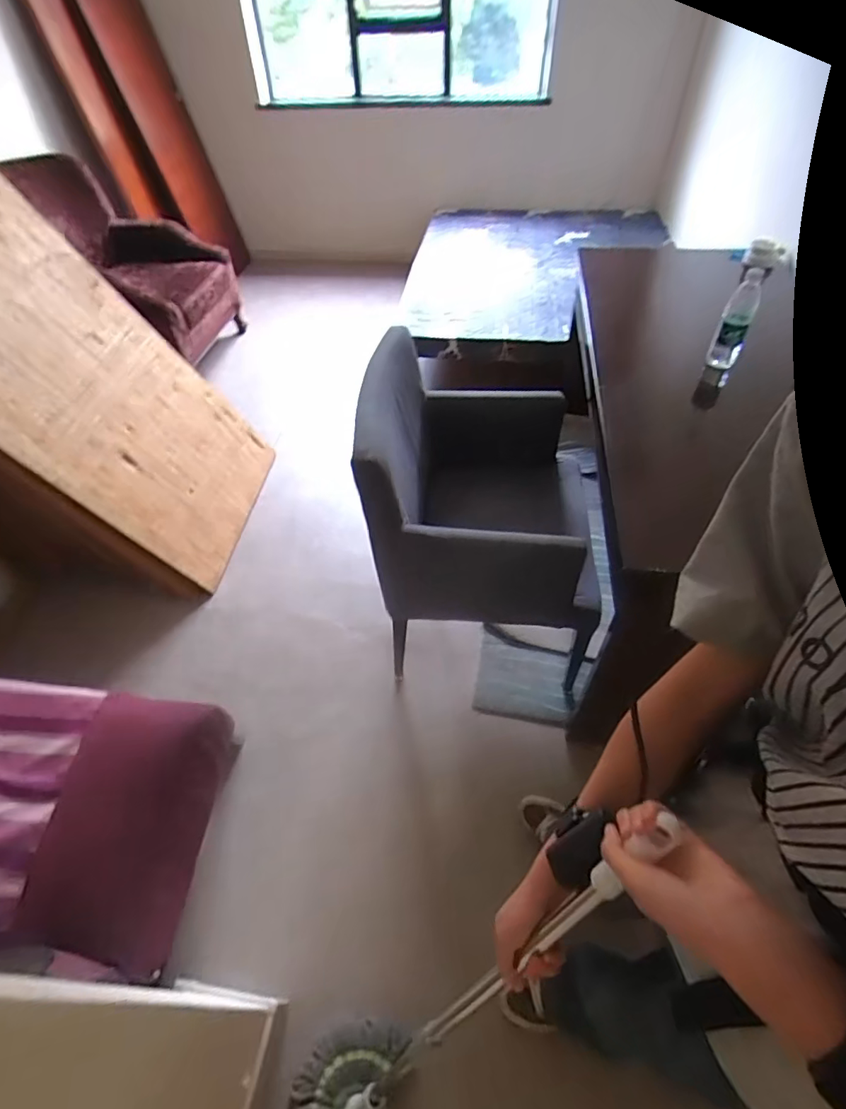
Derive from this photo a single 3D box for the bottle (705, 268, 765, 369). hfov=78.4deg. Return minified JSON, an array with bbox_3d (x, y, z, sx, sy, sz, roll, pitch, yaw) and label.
[{"bbox_3d":[0.738,-0.551,1.220,0.063,0.205,0.067,21,51,18],"label":"bottle"}]

